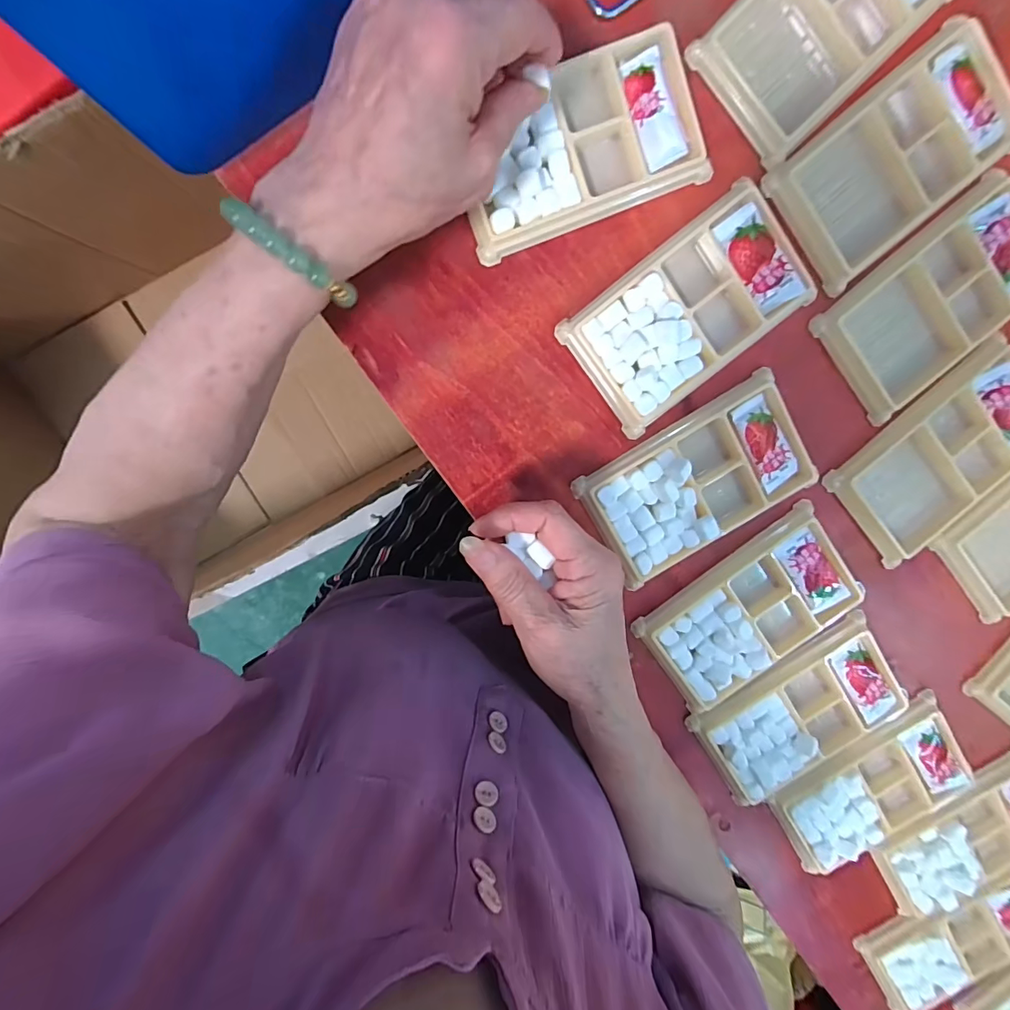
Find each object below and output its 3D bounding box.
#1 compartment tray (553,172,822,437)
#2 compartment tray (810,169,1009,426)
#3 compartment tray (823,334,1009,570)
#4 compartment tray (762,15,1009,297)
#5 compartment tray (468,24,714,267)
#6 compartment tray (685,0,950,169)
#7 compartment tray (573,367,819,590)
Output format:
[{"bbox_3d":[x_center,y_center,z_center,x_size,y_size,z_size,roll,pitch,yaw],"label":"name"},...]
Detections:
[{"bbox_3d":[0.105,-0.110,0.271,0.130,0.015,0.075,-37,98,3],"label":"compartment tray"},{"bbox_3d":[0.259,-0.120,0.279,0.127,0.013,0.076,-38,98,3],"label":"compartment tray"},{"bbox_3d":[0.276,-0.031,0.297,0.128,0.018,0.075,-42,98,4],"label":"compartment tray"},{"bbox_3d":[0.223,-0.195,0.265,0.129,0.009,0.078,-39,98,3],"label":"compartment tray"},{"bbox_3d":[0.038,-0.195,0.254,0.132,0.014,0.077,-21,99,0],"label":"compartment tray"},{"bbox_3d":[0.173,-0.263,0.251,0.129,0.010,0.076,-44,98,4],"label":"compartment tray"},{"bbox_3d":[0.118,-0.013,0.285,0.132,0.016,0.075,-31,99,2],"label":"compartment tray"}]

